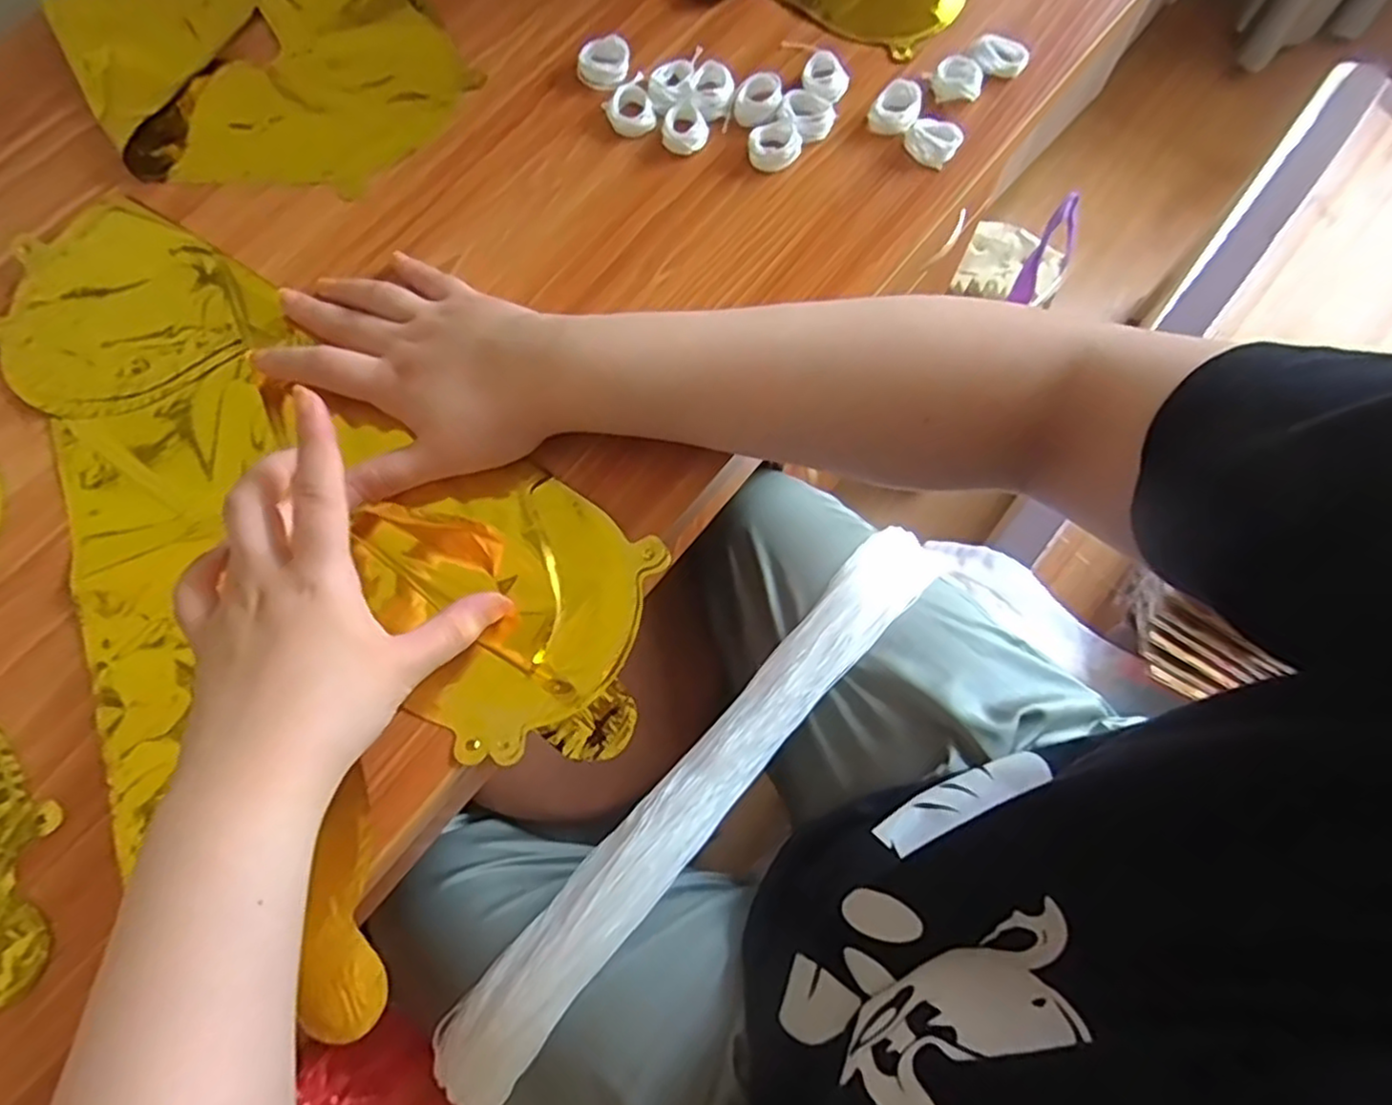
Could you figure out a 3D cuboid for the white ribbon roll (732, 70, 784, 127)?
[{"bbox_3d":[0.037,-0.273,0.445,0.029,0.015,0.026,1,71,0],"label":"white ribbon roll"}]

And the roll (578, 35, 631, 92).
[{"bbox_3d":[-0.057,-0.302,0.457,0.032,0.013,0.031,0,71,0],"label":"roll"}]

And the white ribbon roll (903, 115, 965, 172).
[{"bbox_3d":[0.137,-0.239,0.430,0.030,0.014,0.020,30,74,10],"label":"white ribbon roll"}]

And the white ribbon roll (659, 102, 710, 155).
[{"bbox_3d":[-0.007,-0.252,0.441,0.029,0.008,0.029,0,71,0],"label":"white ribbon roll"}]

